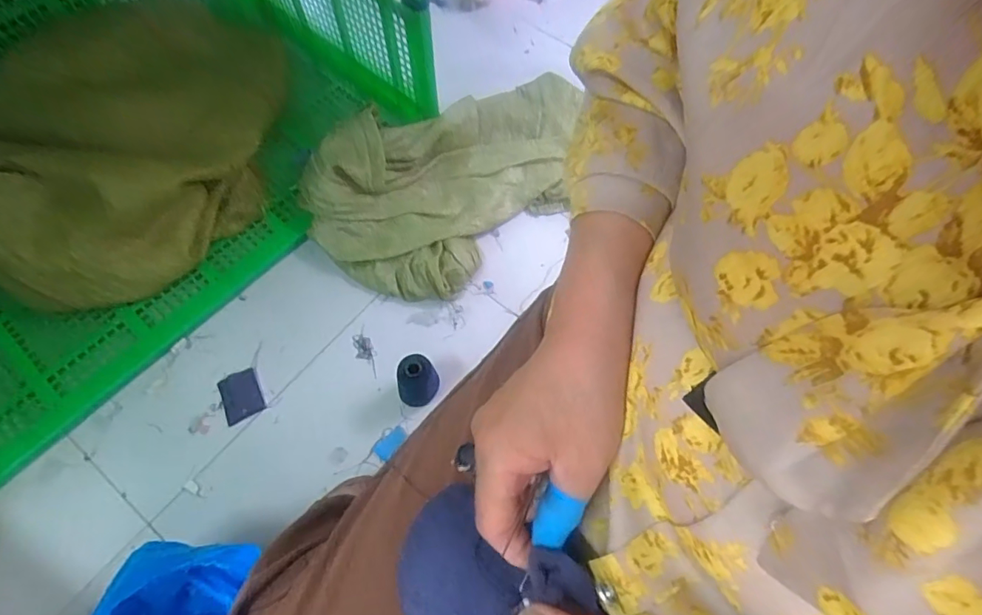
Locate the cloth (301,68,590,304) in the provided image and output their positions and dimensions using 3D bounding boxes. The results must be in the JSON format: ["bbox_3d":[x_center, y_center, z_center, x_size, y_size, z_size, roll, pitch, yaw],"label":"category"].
[{"bbox_3d":[-0.055,-0.272,0.975,0.581,0.133,0.350,-40,73,-17],"label":"cloth"}]

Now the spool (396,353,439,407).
[{"bbox_3d":[-0.115,0.113,0.802,0.063,0.100,0.049,-40,73,-17],"label":"spool"}]

